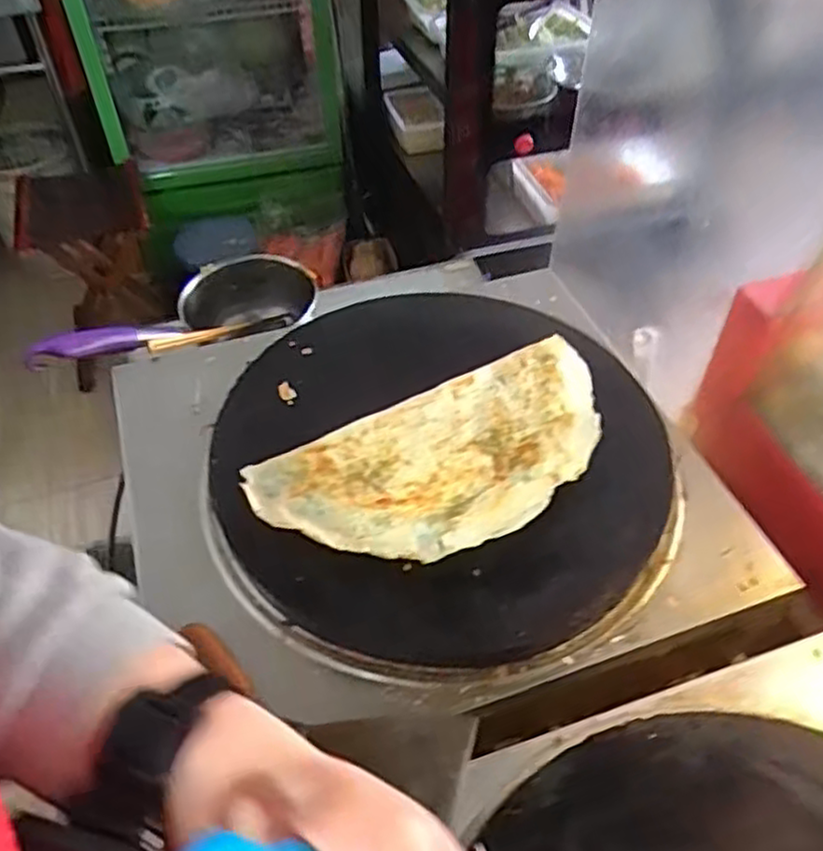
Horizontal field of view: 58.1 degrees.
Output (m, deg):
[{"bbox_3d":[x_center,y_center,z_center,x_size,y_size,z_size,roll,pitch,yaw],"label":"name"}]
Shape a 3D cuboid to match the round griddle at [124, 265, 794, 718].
[{"bbox_3d":[0.002,0.036,0.659,0.496,0.084,0.426,-15,53,-8],"label":"round griddle"}]

